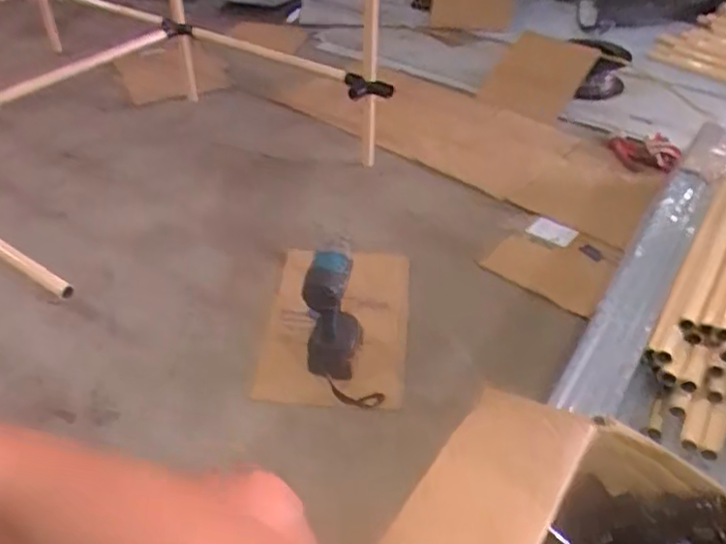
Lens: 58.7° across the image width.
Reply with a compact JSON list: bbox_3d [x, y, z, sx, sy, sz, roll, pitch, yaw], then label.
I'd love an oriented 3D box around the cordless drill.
[{"bbox_3d":[-0.037,0.096,1.063,0.104,0.245,0.154,-11,43,-13],"label":"cordless drill"}]

